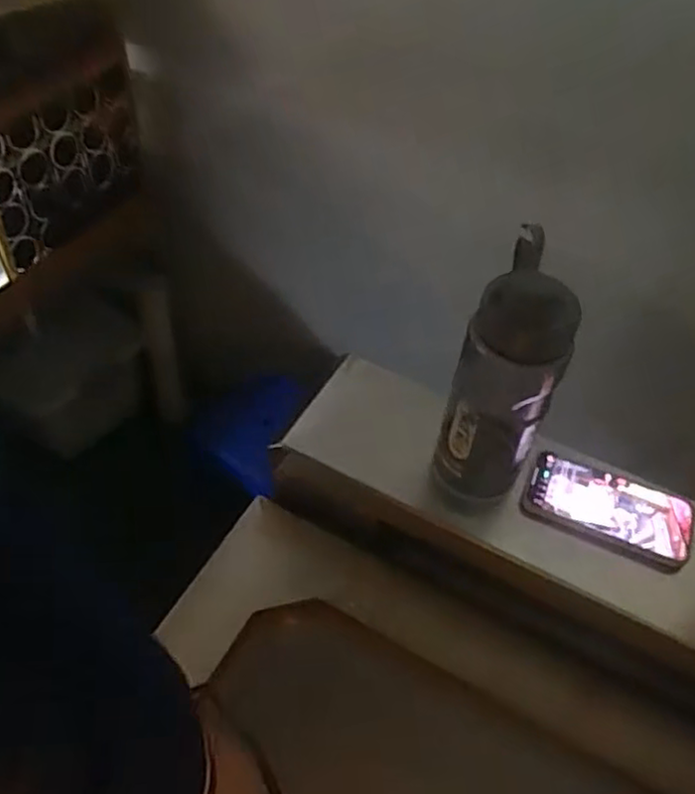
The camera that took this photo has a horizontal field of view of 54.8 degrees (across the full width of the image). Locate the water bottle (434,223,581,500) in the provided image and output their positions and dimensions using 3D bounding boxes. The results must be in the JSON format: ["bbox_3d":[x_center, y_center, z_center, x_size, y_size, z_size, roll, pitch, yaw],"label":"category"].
[{"bbox_3d":[0.149,-0.017,0.630,0.084,0.261,0.112,18,50,11],"label":"water bottle"}]

